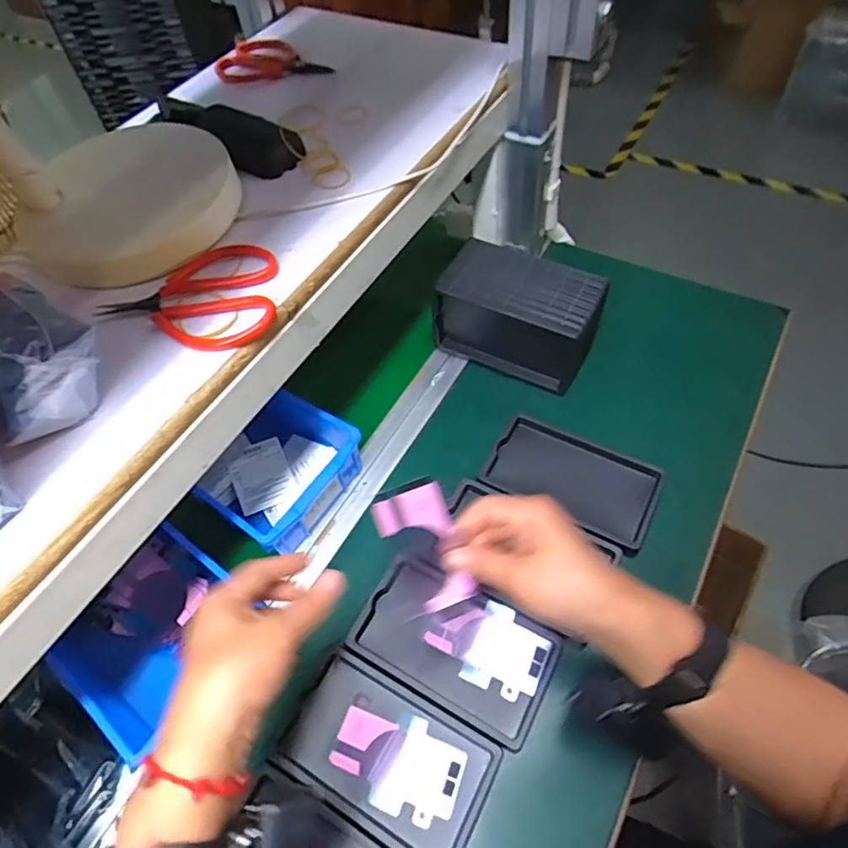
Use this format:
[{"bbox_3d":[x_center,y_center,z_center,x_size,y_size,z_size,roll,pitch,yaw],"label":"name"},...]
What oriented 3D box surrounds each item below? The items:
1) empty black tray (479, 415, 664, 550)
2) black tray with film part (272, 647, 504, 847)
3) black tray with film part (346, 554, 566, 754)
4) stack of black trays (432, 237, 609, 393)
[{"bbox_3d":[0.143,0.050,0.544,0.155,0.019,0.092,21,61,17],"label":"empty black tray"},{"bbox_3d":[-0.028,0.253,0.423,0.154,0.013,0.091,25,62,19],"label":"black tray with film part"},{"bbox_3d":[0.027,0.182,0.463,0.158,0.012,0.097,26,62,20],"label":"black tray with film part"},{"bbox_3d":[0.104,-0.117,0.601,0.166,0.099,0.089,23,61,18],"label":"stack of black trays"}]

